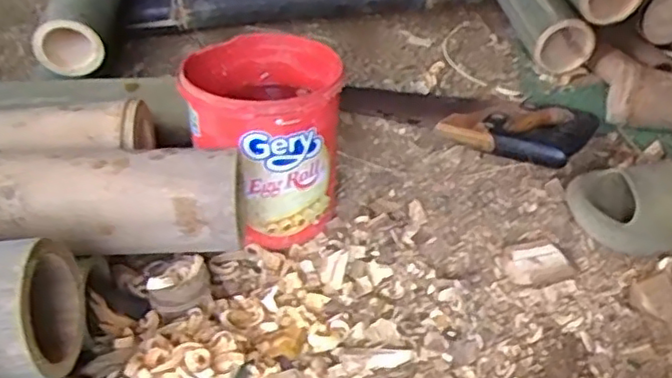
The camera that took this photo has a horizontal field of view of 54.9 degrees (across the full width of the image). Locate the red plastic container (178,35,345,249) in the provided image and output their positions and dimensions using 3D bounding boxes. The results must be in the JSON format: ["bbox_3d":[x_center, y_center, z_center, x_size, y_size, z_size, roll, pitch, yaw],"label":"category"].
[{"bbox_3d":[-0.063,-0.048,0.613,0.139,0.153,0.140,-7,37,-8],"label":"red plastic container"}]

